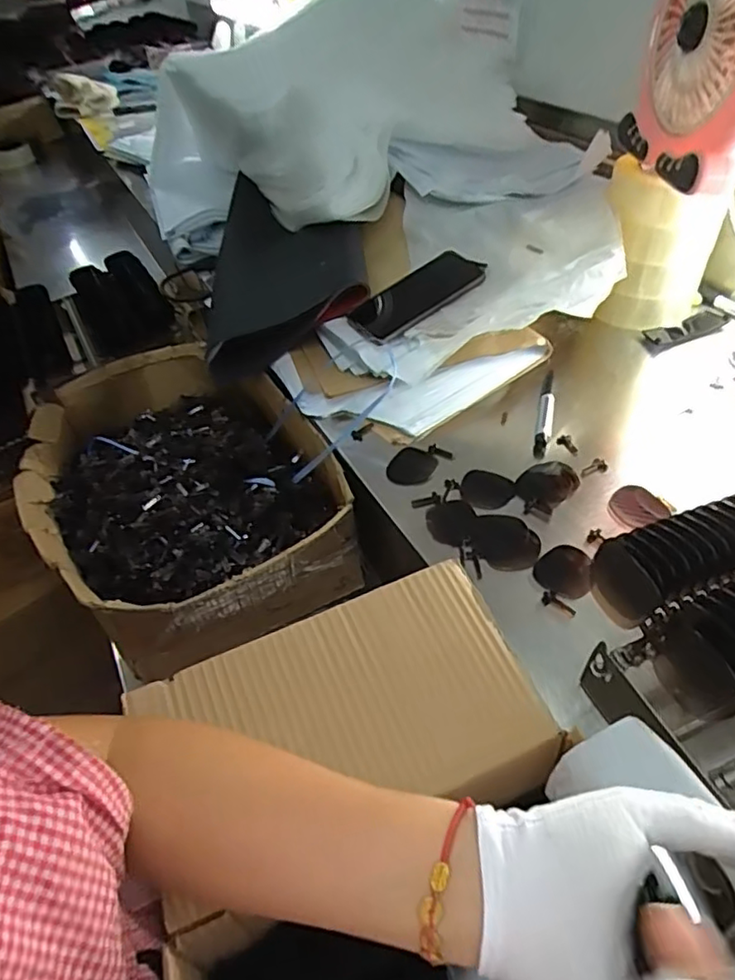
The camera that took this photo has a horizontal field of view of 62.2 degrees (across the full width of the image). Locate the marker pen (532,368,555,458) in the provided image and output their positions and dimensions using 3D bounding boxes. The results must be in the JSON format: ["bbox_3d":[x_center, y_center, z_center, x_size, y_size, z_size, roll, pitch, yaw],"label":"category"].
[{"bbox_3d":[0.199,-0.085,0.679,0.017,0.022,0.124,10,46,14],"label":"marker pen"}]

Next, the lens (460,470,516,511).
[{"bbox_3d":[0.119,-0.001,0.605,0.051,0.004,0.056,-3,45,2],"label":"lens"}]

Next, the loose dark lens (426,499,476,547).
[{"bbox_3d":[0.079,0.030,0.582,0.044,0.005,0.057,1,45,5],"label":"loose dark lens"}]

